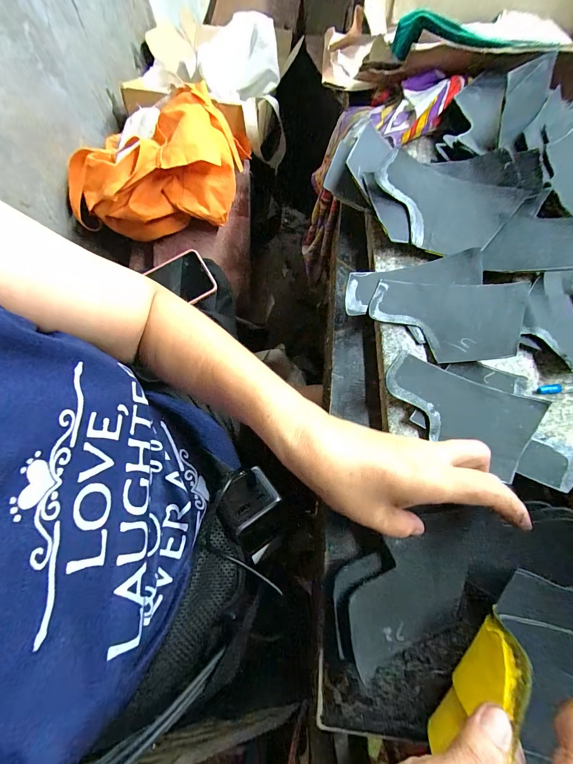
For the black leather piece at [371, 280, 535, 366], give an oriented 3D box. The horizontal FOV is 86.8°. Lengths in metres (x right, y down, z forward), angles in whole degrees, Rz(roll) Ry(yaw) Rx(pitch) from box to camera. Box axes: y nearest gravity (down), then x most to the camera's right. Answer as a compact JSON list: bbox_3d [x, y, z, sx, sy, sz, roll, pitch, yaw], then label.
[{"bbox_3d":[0.146,-0.057,0.276,0.130,0.021,0.077,7,75,3],"label":"black leather piece"}]

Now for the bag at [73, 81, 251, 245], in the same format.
[{"bbox_3d":[-0.223,-0.341,0.499,0.305,0.113,0.160,-13,75,-3],"label":"bag"}]

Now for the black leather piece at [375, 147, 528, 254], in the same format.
[{"bbox_3d":[0.147,-0.170,0.295,0.128,0.014,0.078,27,90,8],"label":"black leather piece"}]

